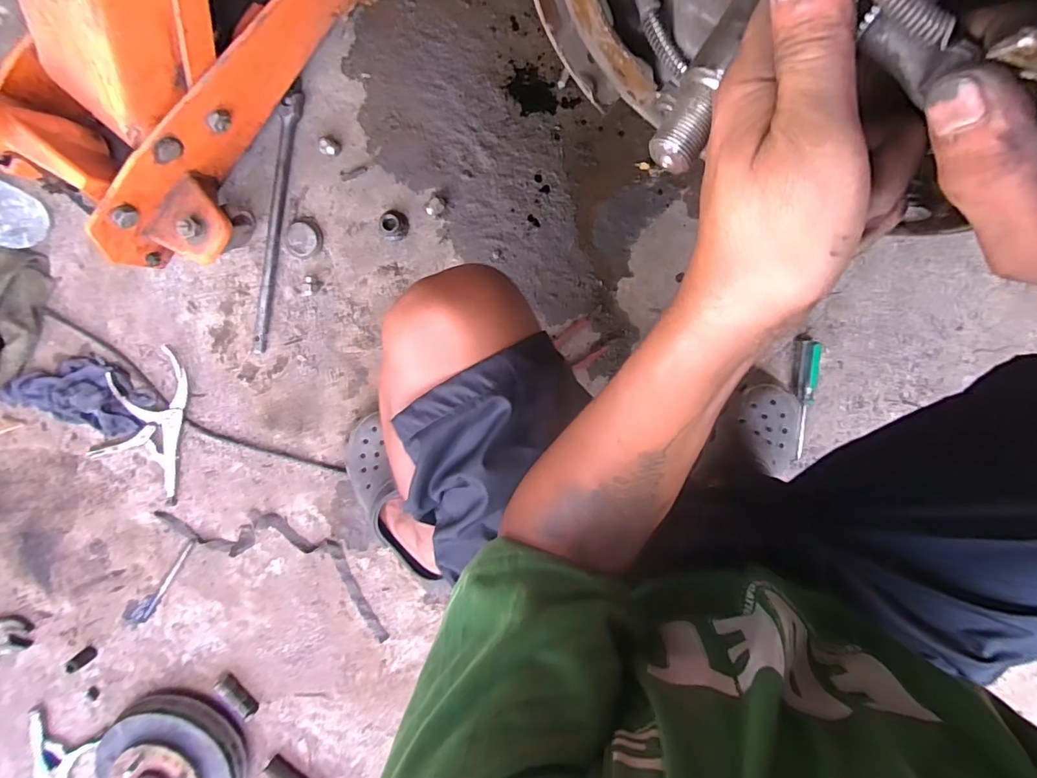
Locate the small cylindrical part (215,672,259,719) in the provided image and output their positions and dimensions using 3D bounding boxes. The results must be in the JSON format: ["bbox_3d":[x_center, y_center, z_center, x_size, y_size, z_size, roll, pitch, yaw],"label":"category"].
[{"bbox_3d":[-0.455,0.497,0.804,0.027,0.021,0.077,-38,95,7],"label":"small cylindrical part"}]

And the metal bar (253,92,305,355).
[{"bbox_3d":[-0.346,-0.228,0.697,0.025,0.020,0.356,14,99,1],"label":"metal bar"}]

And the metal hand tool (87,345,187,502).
[{"bbox_3d":[-0.571,0.049,0.742,0.128,0.030,0.238,11,101,-5],"label":"metal hand tool"}]

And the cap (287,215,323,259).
[{"bbox_3d":[-0.301,-0.212,0.691,0.047,0.013,0.054,1,98,3],"label":"cap"}]

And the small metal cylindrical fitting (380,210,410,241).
[{"bbox_3d":[-0.175,-0.229,0.682,0.039,0.029,0.039,0,98,3],"label":"small metal cylindrical fitting"}]

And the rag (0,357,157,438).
[{"bbox_3d":[-0.661,0.005,0.738,0.226,0.032,0.105,17,99,0],"label":"rag"}]

